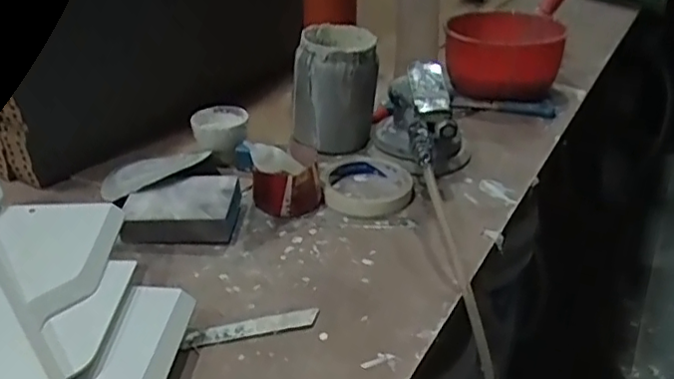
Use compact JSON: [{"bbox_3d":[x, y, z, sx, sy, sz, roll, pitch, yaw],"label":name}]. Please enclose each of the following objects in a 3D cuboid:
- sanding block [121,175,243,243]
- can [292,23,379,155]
[{"bbox_3d":[-0.142,0.018,0.562,0.098,0.035,0.067,1,30,1],"label":"sanding block"},{"bbox_3d":[-0.003,-0.111,0.692,0.092,0.132,0.085,0,30,0],"label":"can"}]

